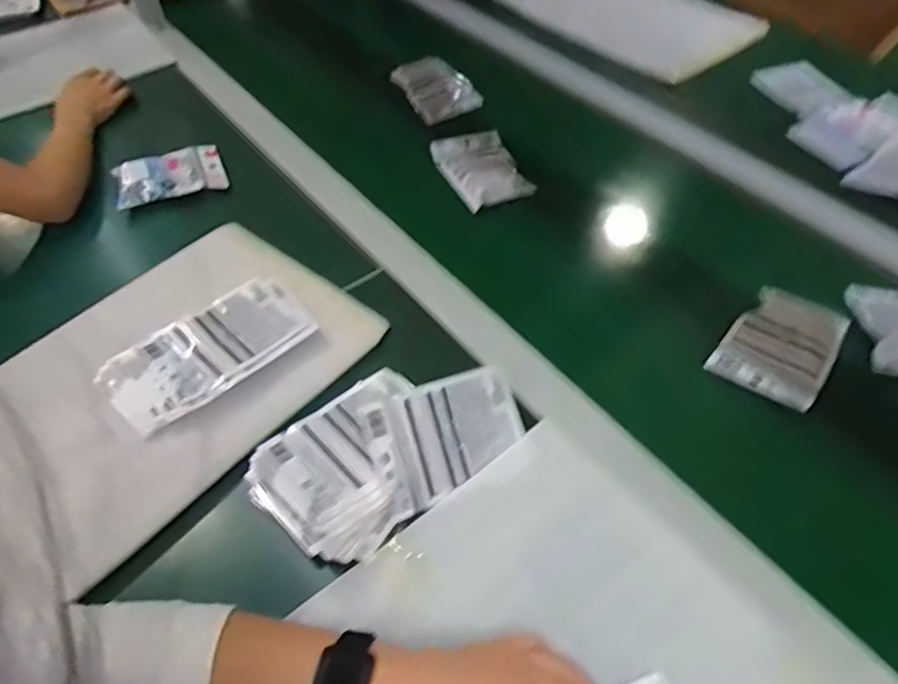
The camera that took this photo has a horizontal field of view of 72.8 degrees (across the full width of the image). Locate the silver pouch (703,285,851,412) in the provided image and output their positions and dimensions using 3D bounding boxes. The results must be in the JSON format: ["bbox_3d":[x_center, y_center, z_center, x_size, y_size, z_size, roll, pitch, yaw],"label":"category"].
[{"bbox_3d":[0.339,0.000,0.617,0.095,0.033,0.131,32,57,24],"label":"silver pouch"}]

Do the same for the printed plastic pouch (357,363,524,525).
[{"bbox_3d":[0.000,0.080,0.521,0.129,0.010,0.092,-19,88,-24],"label":"printed plastic pouch"}]

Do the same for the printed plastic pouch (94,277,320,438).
[{"bbox_3d":[-0.231,0.005,0.591,0.189,0.019,0.107,-35,58,-25],"label":"printed plastic pouch"}]

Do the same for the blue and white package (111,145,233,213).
[{"bbox_3d":[-0.358,-0.214,0.782,0.132,0.033,0.090,-20,48,-15],"label":"blue and white package"}]

